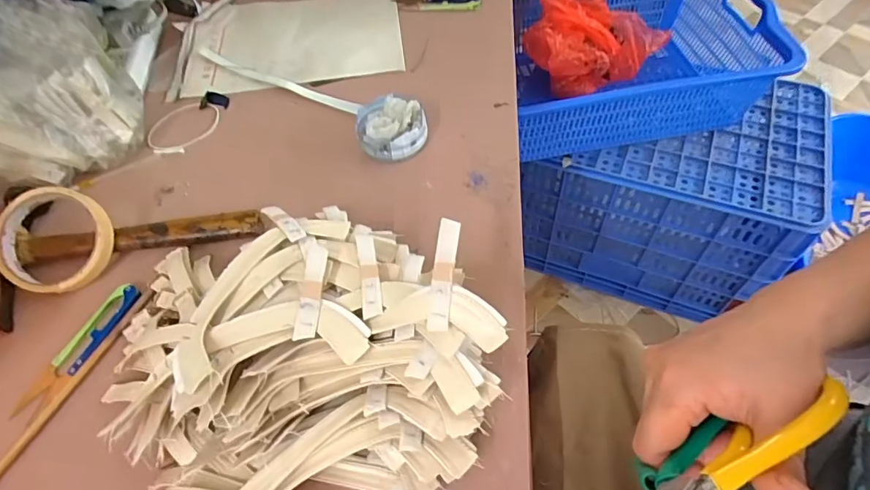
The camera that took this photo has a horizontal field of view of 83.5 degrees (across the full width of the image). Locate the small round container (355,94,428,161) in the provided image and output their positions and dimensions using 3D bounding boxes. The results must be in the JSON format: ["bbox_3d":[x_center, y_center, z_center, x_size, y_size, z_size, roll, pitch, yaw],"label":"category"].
[{"bbox_3d":[-0.044,-0.124,0.497,0.069,0.033,0.081,-5,55,-1],"label":"small round container"}]

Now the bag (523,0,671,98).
[{"bbox_3d":[0.280,-0.397,0.950,0.232,0.128,0.216,-31,59,-16],"label":"bag"}]

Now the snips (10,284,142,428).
[{"bbox_3d":[-0.282,0.080,0.384,0.030,0.006,0.117,17,58,14],"label":"snips"}]

